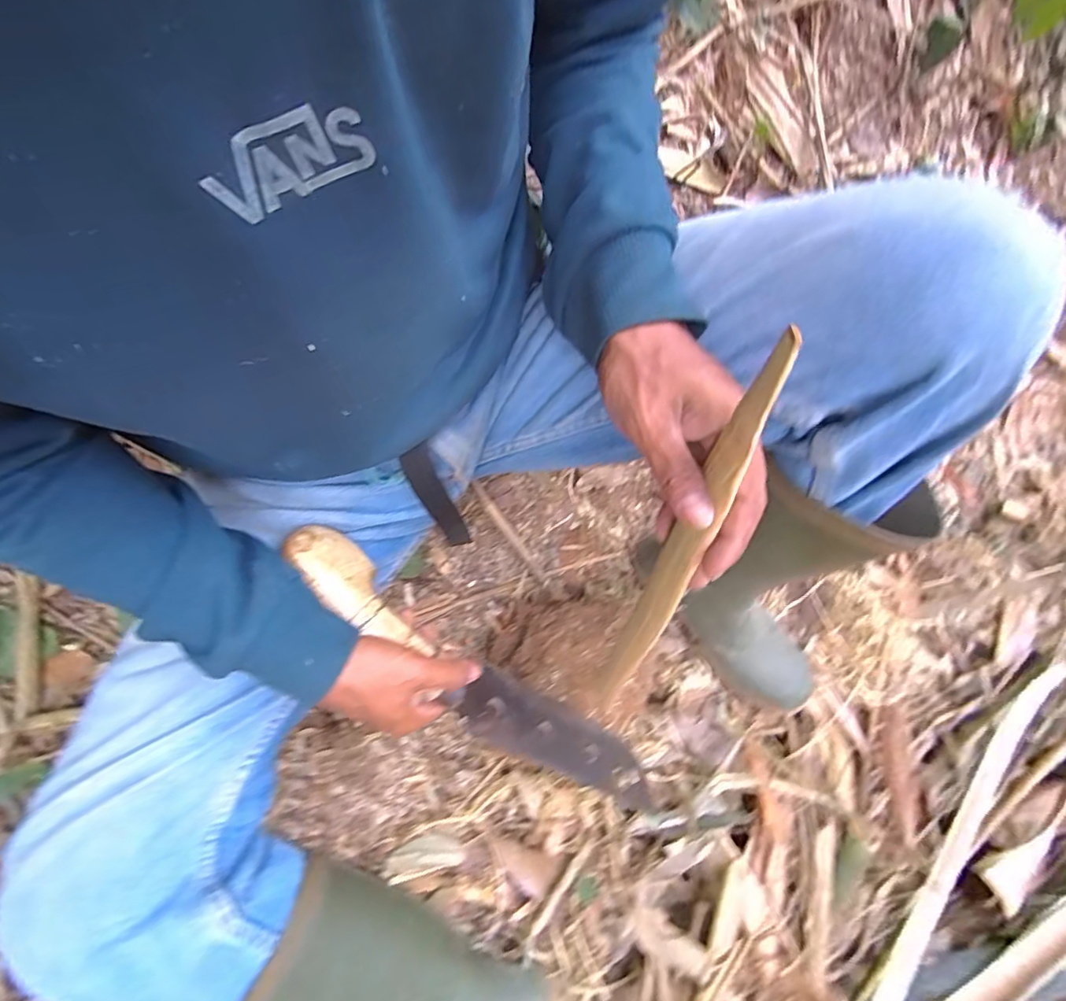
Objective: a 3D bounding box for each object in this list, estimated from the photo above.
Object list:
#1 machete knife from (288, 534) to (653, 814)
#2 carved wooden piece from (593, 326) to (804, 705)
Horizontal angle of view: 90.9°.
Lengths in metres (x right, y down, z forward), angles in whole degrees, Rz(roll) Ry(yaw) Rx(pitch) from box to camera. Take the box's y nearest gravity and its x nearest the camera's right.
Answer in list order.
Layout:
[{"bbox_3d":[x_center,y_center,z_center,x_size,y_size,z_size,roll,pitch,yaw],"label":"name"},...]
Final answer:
[{"bbox_3d":[-0.048,0.155,0.432,0.371,0.038,0.068,42,31,-14],"label":"machete knife"},{"bbox_3d":[0.079,0.055,0.321,0.014,0.338,0.028,15,46,5],"label":"carved wooden piece"}]

